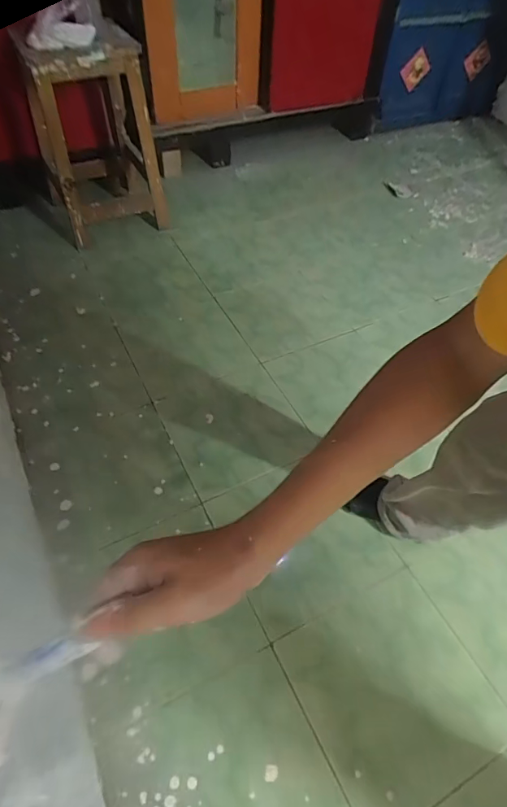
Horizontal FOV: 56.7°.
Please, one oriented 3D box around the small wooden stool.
[{"bbox_3d":[-0.498,-0.839,1.472,0.331,0.540,0.336,-22,55,-17],"label":"small wooden stool"}]

